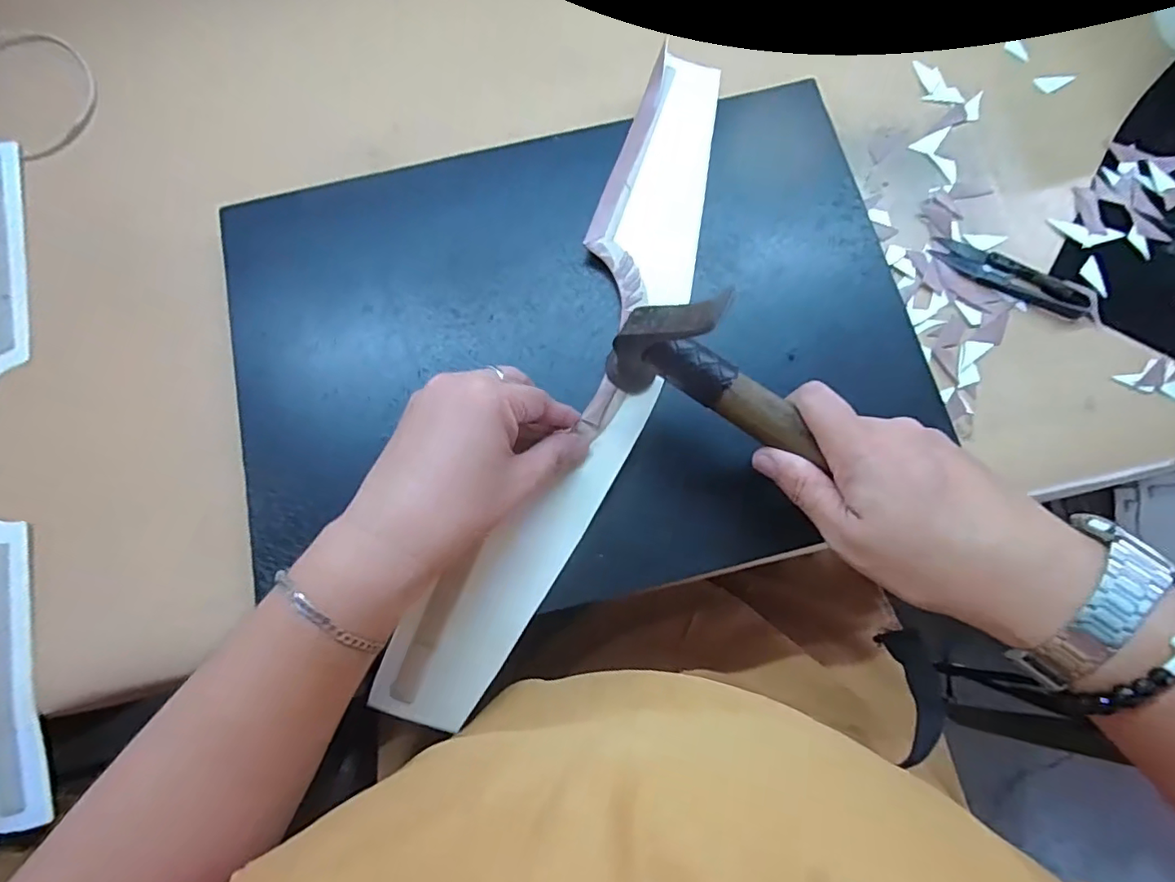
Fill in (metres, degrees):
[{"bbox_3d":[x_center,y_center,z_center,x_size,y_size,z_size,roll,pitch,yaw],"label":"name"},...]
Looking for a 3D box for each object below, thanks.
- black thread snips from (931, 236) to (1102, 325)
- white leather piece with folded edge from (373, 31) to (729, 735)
[{"bbox_3d":[0.282,-0.108,0.367,0.107,0.006,0.028,28,80,7],"label":"black thread snips"},{"bbox_3d":[0.002,-0.046,0.335,0.082,0.010,0.434,20,79,5],"label":"white leather piece with folded edge"}]

